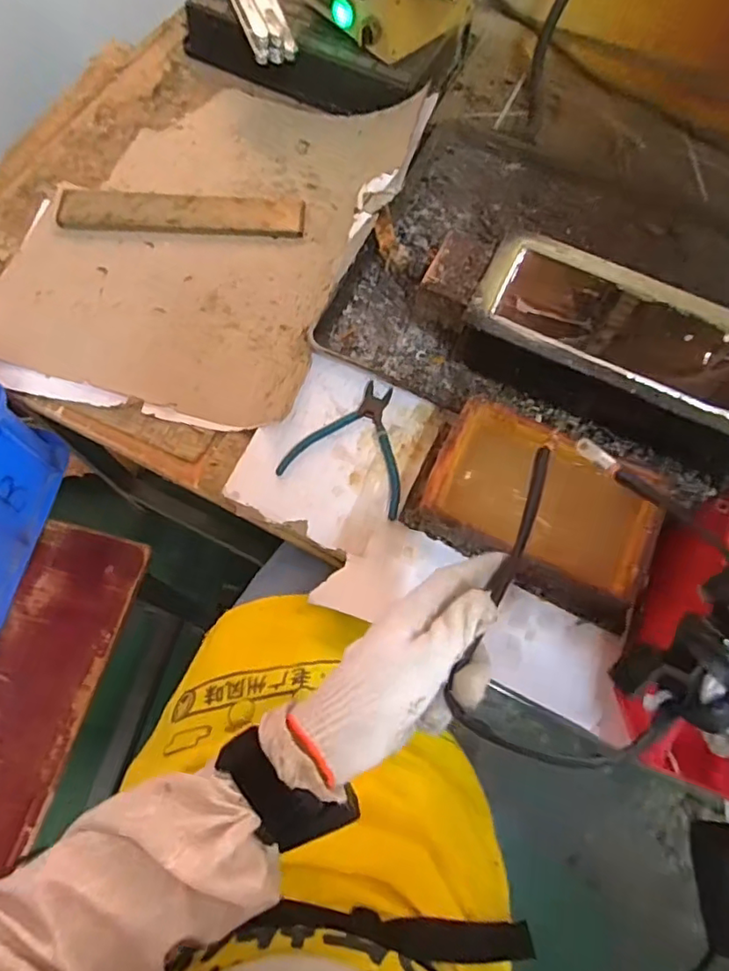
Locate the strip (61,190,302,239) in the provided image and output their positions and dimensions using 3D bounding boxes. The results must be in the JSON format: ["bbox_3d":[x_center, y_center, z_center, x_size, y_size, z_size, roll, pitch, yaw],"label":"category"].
[{"bbox_3d":[-0.226,-0.338,0.698,0.297,0.020,0.055,2,70,-2],"label":"strip"}]

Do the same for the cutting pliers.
[{"bbox_3d":[-0.004,-0.048,0.584,0.128,0.010,0.133,23,70,6],"label":"cutting pliers"}]

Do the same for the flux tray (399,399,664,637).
[{"bbox_3d":[0.156,0.021,0.532,0.199,0.070,0.128,27,71,7],"label":"flux tray"}]

